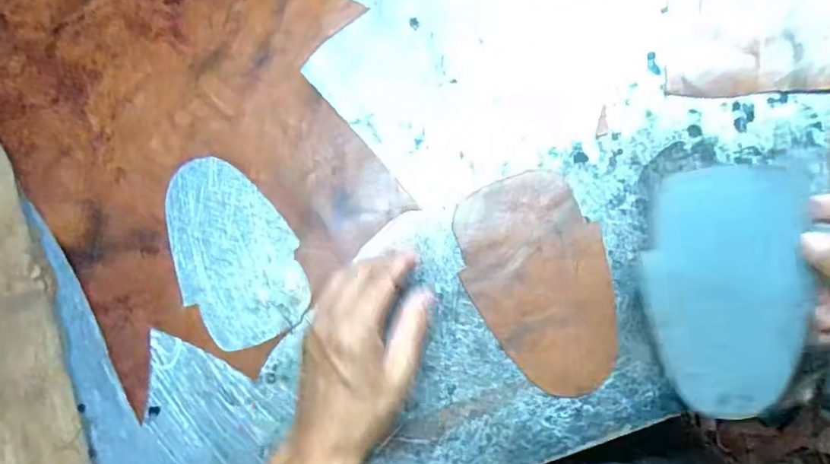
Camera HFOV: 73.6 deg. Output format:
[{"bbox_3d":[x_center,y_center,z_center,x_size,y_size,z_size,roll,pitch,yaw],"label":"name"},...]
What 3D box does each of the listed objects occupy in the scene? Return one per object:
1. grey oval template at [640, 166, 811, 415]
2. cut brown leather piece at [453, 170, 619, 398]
[{"bbox_3d":[0.192,0.037,0.346,0.088,0.007,0.151,-1,92,21],"label":"grey oval template"},{"bbox_3d":[0.097,0.036,0.418,0.102,0.004,0.163,-30,85,2],"label":"cut brown leather piece"}]

